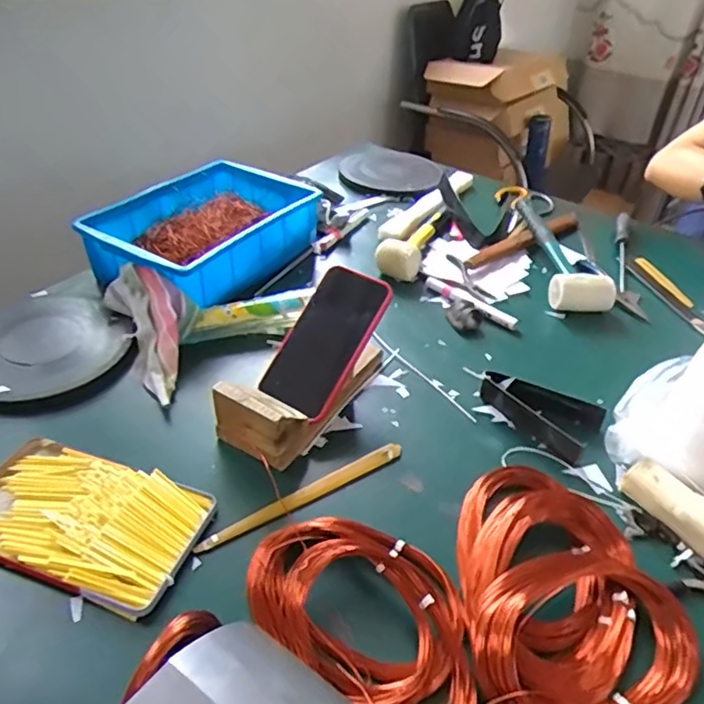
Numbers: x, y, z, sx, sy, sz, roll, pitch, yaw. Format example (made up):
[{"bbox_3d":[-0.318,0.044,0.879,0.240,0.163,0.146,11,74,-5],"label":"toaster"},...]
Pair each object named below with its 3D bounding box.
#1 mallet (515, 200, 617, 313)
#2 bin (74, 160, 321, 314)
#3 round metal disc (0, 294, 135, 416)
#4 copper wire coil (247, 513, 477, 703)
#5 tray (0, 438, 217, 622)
[{"bbox_3d":[0.307,-0.152,0.896,0.084,0.050,0.266,2,39,-2],"label":"mallet"},{"bbox_3d":[-0.203,-0.169,0.866,0.202,0.105,0.335,21,42,21],"label":"bin"},{"bbox_3d":[-0.340,-0.003,0.659,0.172,0.035,0.169,1,40,-1],"label":"round metal disc"},{"bbox_3d":[0.019,0.196,0.460,0.198,0.029,0.130,31,46,30],"label":"copper wire coil"},{"bbox_3d":[-0.228,0.140,0.509,0.191,0.019,0.113,14,40,13],"label":"tray"}]

